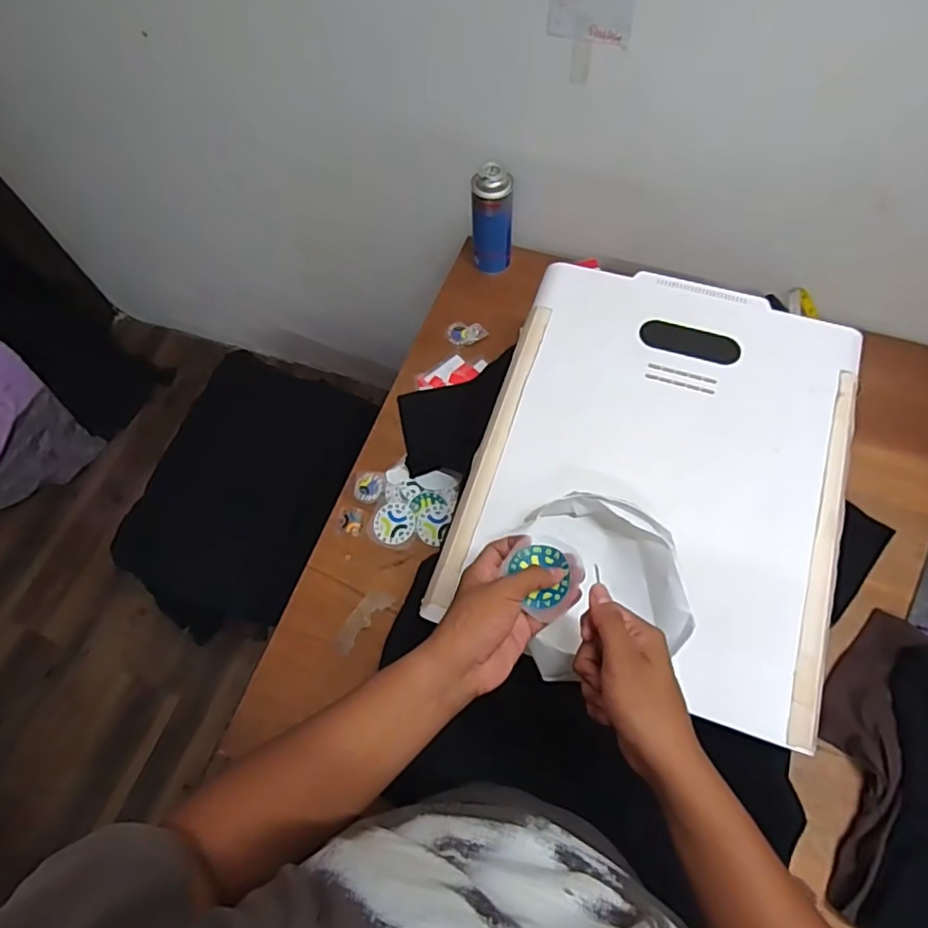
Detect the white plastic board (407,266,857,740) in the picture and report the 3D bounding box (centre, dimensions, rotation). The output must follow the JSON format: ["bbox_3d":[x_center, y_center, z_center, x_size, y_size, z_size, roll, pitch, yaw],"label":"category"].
[{"bbox_3d":[0.224,-0.005,0.672,0.397,0.027,0.493,17,71,11],"label":"white plastic board"}]

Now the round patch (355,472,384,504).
[{"bbox_3d":[-0.138,0.035,0.839,0.042,0.004,0.047,10,70,4],"label":"round patch"}]

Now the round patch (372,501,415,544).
[{"bbox_3d":[-0.099,0.083,0.820,0.056,0.004,0.060,-1,65,2],"label":"round patch"}]

